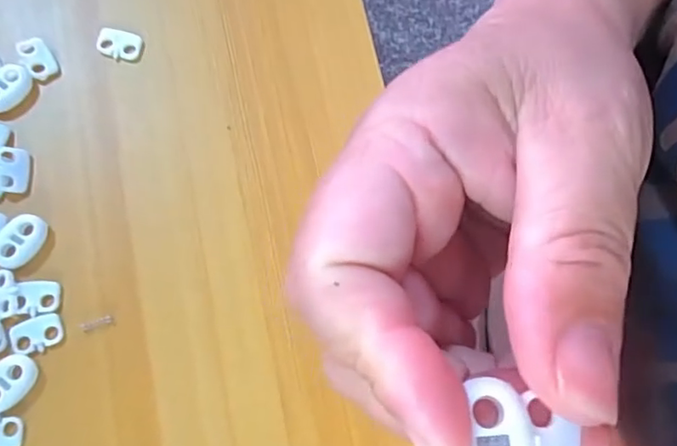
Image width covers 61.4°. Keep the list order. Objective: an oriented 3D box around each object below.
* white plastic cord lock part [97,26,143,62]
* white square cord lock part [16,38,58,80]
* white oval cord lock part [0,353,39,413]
[{"bbox_3d":[-0.096,-0.079,0.250,0.019,0.004,0.013,9,74,-4],"label":"white plastic cord lock part"},{"bbox_3d":[-0.129,-0.071,0.244,0.012,0.005,0.019,-29,80,-13],"label":"white square cord lock part"},{"bbox_3d":[-0.122,0.058,0.208,0.016,0.004,0.022,36,74,4],"label":"white oval cord lock part"}]

